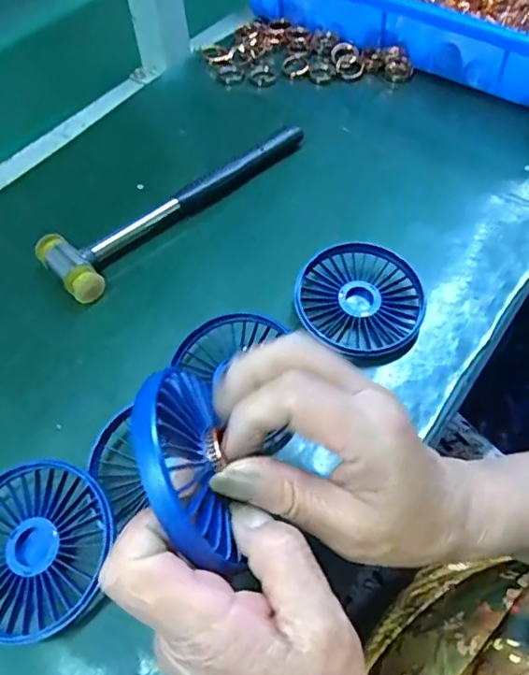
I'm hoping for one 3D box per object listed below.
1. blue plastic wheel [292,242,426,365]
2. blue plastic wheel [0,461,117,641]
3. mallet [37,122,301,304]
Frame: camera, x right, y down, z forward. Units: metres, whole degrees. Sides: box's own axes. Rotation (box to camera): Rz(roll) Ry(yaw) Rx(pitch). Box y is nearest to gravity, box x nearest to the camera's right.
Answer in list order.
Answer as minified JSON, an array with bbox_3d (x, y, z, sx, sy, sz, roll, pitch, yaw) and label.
[{"bbox_3d":[0.067,-0.027,0.381,0.084,0.019,0.078,-1,57,1],"label":"blue plastic wheel"},{"bbox_3d":[-0.125,0.111,0.295,0.083,0.023,0.082,-1,57,1],"label":"blue plastic wheel"},{"bbox_3d":[-0.069,-0.112,0.446,0.059,0.025,0.232,39,66,23],"label":"mallet"}]

